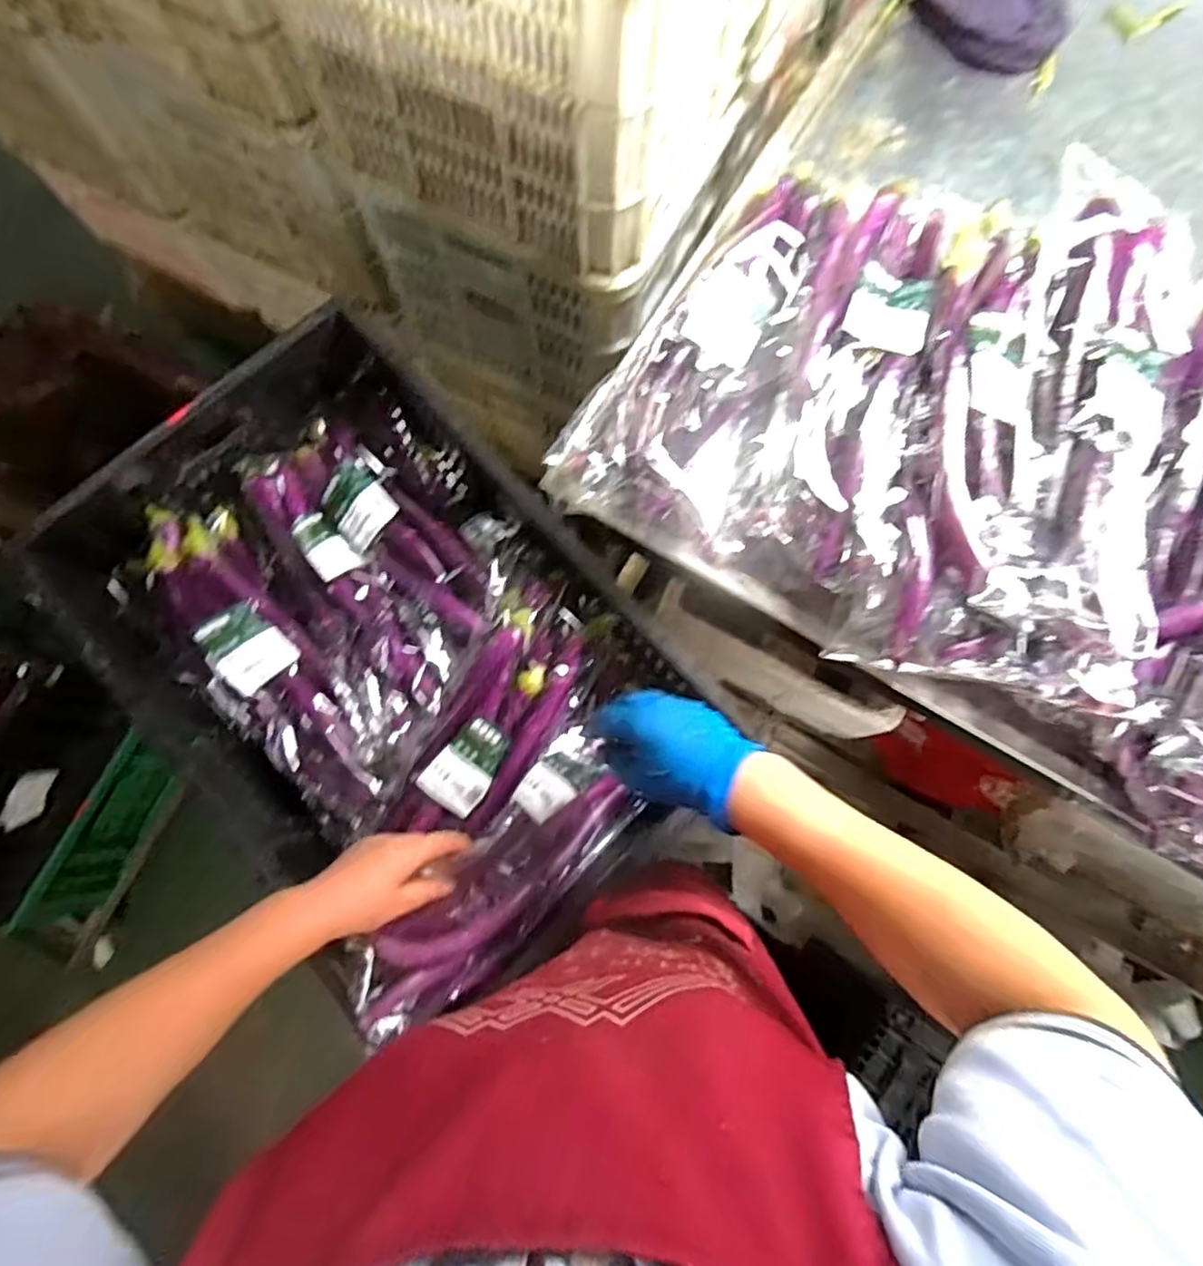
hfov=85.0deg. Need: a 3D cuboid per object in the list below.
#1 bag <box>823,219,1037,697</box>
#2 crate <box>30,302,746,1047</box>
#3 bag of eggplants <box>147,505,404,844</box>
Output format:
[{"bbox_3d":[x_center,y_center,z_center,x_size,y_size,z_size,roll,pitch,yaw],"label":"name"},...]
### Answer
[{"bbox_3d":[0.295,-0.153,0.495,0.123,0.088,0.373,17,77,3],"label":"bag"},{"bbox_3d":[-0.212,0.014,0.642,0.380,0.142,0.565,-41,81,-9],"label":"crate"},{"bbox_3d":[-0.330,0.031,0.665,0.119,0.090,0.389,-36,80,-8],"label":"bag of eggplants"}]

